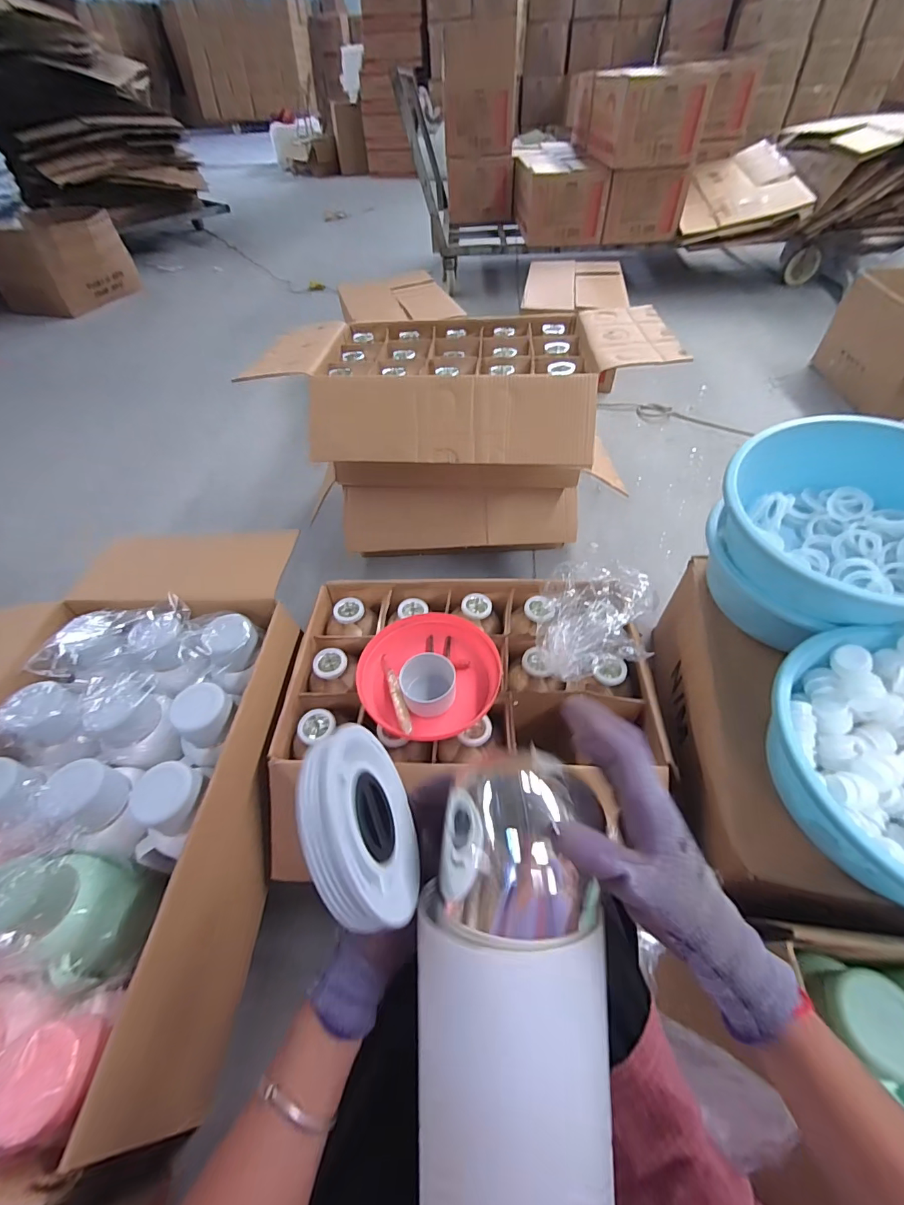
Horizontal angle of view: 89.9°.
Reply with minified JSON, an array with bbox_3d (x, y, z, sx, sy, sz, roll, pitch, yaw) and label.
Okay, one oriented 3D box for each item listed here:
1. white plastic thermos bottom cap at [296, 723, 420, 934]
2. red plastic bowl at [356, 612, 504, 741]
[{"bbox_3d":[-0.058,0.150,0.314,0.017,0.121,0.123,-25,56,13],"label":"white plastic thermos bottom cap"},{"bbox_3d":[-0.041,0.111,0.754,0.220,0.046,0.227,-1,50,1],"label":"red plastic bowl"}]

